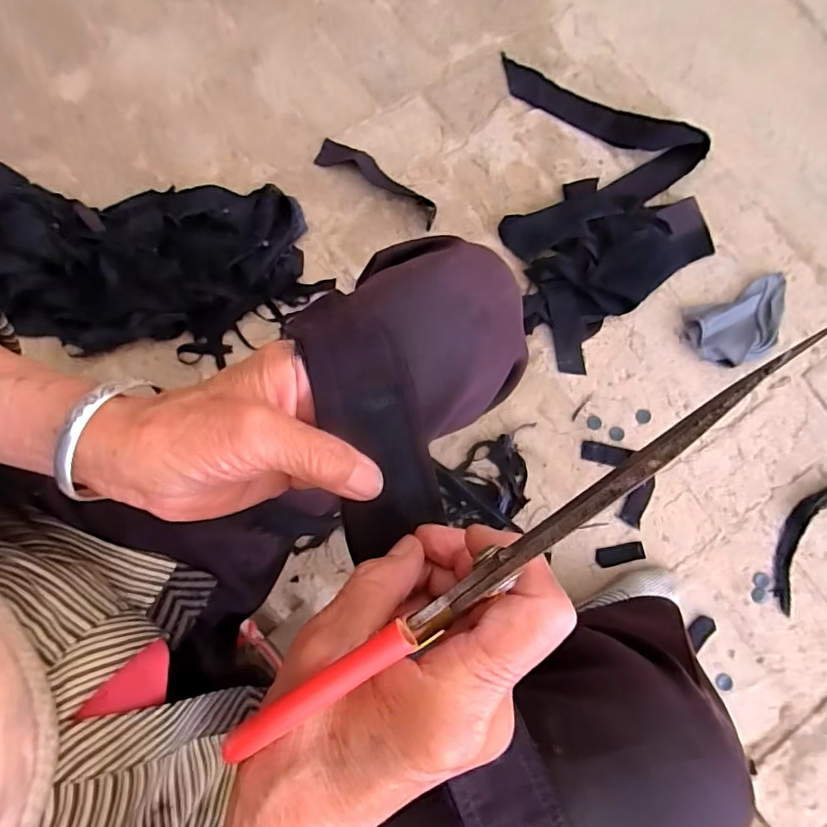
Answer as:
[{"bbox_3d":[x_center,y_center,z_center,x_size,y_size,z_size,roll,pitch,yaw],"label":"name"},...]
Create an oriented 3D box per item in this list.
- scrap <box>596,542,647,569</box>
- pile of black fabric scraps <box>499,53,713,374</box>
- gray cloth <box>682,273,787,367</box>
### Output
[{"bbox_3d":[0.296,0.203,0.730,0.067,0.006,0.027,-10,80,-3],"label":"scrap"},{"bbox_3d":[0.302,-0.342,0.813,0.320,0.047,0.534,-6,80,-2],"label":"pile of black fabric scraps"},{"bbox_3d":[0.507,-0.139,0.776,0.172,0.039,0.109,-21,80,-4],"label":"gray cloth"}]

